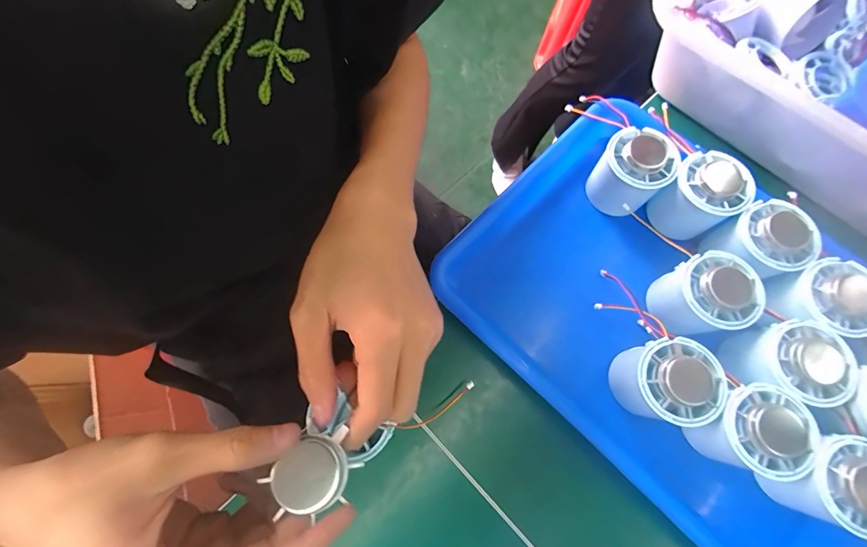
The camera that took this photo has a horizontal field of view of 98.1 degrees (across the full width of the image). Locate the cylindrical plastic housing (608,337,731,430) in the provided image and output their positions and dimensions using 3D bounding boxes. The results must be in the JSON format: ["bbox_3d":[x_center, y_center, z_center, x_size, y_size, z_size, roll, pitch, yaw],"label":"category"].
[{"bbox_3d":[0.162,0.076,0.266,0.049,0.064,0.053,0,73,0],"label":"cylindrical plastic housing"}]

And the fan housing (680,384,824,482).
[{"bbox_3d":[0.210,0.105,0.255,0.056,0.053,0.052,0,73,0],"label":"fan housing"}]

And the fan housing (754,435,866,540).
[{"bbox_3d":[0.255,0.133,0.245,0.054,0.051,0.054,13,74,4],"label":"fan housing"}]

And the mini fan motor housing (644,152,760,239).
[{"bbox_3d":[0.215,-0.062,0.310,0.048,0.060,0.051,0,73,0],"label":"mini fan motor housing"}]

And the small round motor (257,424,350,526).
[{"bbox_3d":[-0.057,0.091,0.171,0.035,0.009,0.032,-15,74,-4],"label":"small round motor"}]

